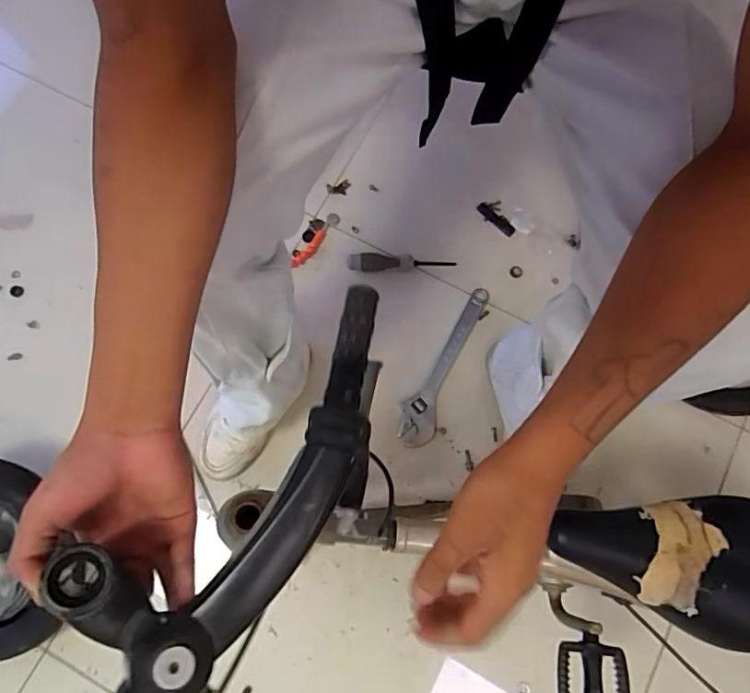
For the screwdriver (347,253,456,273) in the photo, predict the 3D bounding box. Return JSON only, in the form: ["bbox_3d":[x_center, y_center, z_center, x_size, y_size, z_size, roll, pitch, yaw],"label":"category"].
[{"bbox_3d":[0.042,-0.137,0.919,0.179,0.035,0.031,3,76,1],"label":"screwdriver"}]

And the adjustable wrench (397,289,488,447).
[{"bbox_3d":[0.115,0.029,0.883,0.061,0.013,0.283,26,77,7],"label":"adjustable wrench"}]

